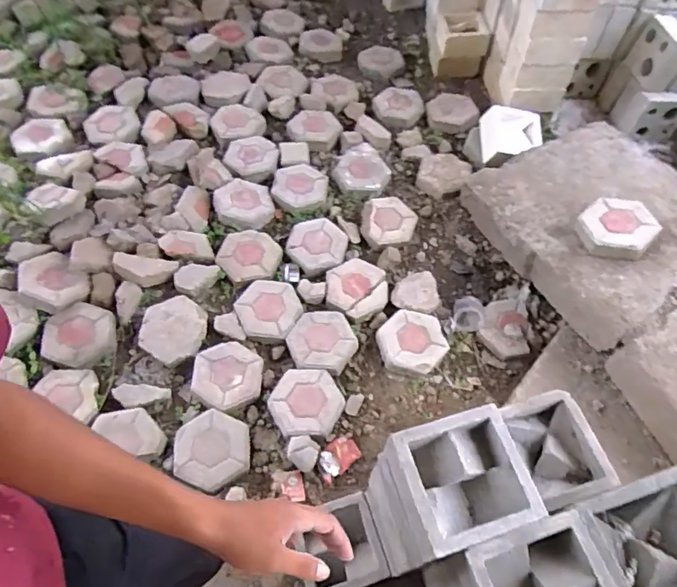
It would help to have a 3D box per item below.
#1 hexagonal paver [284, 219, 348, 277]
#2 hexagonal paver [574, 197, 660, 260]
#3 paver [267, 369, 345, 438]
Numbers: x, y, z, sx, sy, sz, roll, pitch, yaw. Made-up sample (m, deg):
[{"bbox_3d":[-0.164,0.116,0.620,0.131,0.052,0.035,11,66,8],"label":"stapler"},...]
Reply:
[{"bbox_3d":[-0.075,-0.179,1.790,0.214,0.050,0.216,-20,61,-15],"label":"hexagonal paver"},{"bbox_3d":[0.836,-0.202,1.527,0.205,0.071,0.210,40,64,20],"label":"hexagonal paver"},{"bbox_3d":[-0.096,0.319,1.485,0.204,0.050,0.218,27,60,13],"label":"paver"}]

